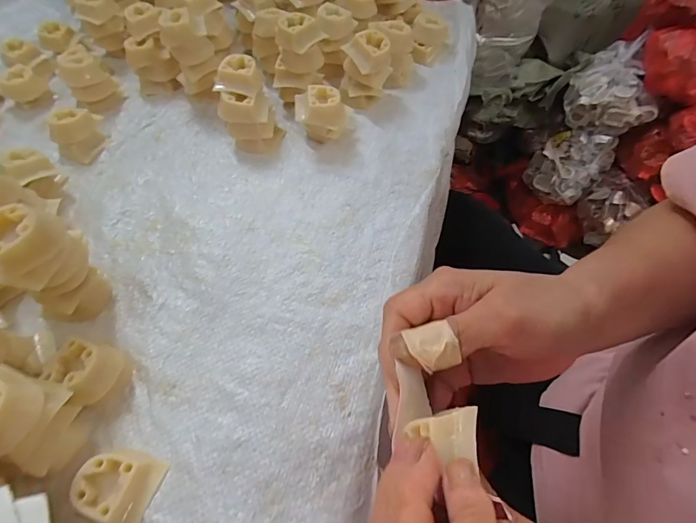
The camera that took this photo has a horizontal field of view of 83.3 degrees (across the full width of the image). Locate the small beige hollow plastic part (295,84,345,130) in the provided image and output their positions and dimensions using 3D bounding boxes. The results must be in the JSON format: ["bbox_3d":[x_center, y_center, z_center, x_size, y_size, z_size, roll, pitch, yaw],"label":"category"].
[{"bbox_3d":[-0.027,-0.137,0.370,0.043,0.047,0.041,-9,57,-4],"label":"small beige hollow plastic part"}]

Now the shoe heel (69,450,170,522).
[{"bbox_3d":[-0.131,0.127,0.223,0.040,0.017,0.037,19,59,14],"label":"shoe heel"}]

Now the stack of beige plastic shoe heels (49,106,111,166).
[{"bbox_3d":[-0.261,-0.124,0.379,0.036,0.034,0.047,-9,57,-4],"label":"stack of beige plastic shoe heels"}]

